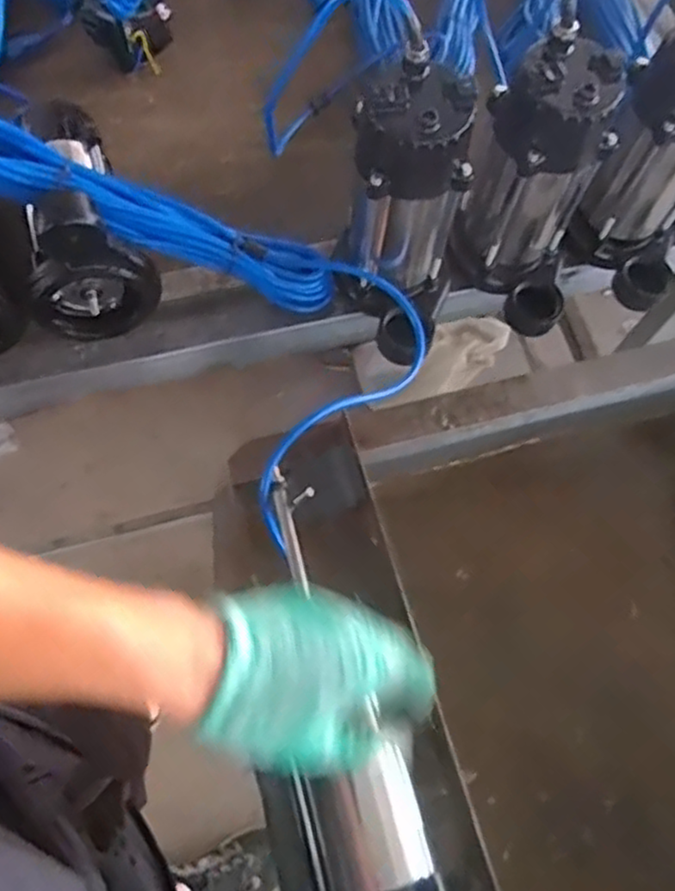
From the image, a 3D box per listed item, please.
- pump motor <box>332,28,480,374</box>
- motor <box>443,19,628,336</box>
[{"bbox_3d":[0.069,-0.204,0.623,0.111,0.235,0.150,-31,72,-14],"label":"pump motor"},{"bbox_3d":[0.181,-0.223,0.630,0.115,0.222,0.130,11,68,2],"label":"motor"}]

